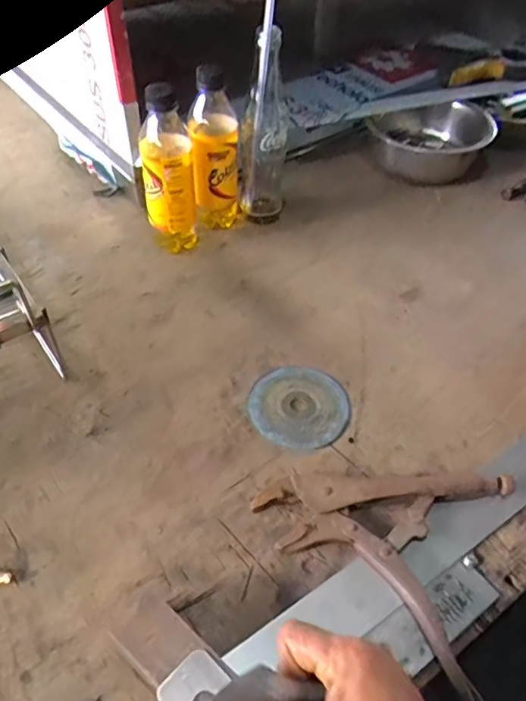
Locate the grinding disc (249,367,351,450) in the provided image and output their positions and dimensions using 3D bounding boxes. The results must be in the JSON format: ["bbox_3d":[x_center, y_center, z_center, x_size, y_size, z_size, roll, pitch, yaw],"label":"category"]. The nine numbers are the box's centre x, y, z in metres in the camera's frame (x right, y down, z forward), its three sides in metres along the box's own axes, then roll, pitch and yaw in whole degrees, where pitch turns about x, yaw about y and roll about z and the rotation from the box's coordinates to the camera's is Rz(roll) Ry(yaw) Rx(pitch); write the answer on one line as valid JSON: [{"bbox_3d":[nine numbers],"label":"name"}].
[{"bbox_3d":[0.035,0.051,0.539,0.094,0.006,0.090,1,49,-1],"label":"grinding disc"}]

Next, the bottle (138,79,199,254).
[{"bbox_3d":[-0.106,-0.194,0.629,0.059,0.188,0.049,-5,49,-7],"label":"bottle"}]

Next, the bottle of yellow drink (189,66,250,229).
[{"bbox_3d":[-0.054,-0.231,0.663,0.062,0.187,0.055,-5,49,-7],"label":"bottle of yellow drink"}]

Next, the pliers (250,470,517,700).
[{"bbox_3d":[0.087,0.149,0.446,0.189,0.022,0.168,18,51,13],"label":"pliers"}]

